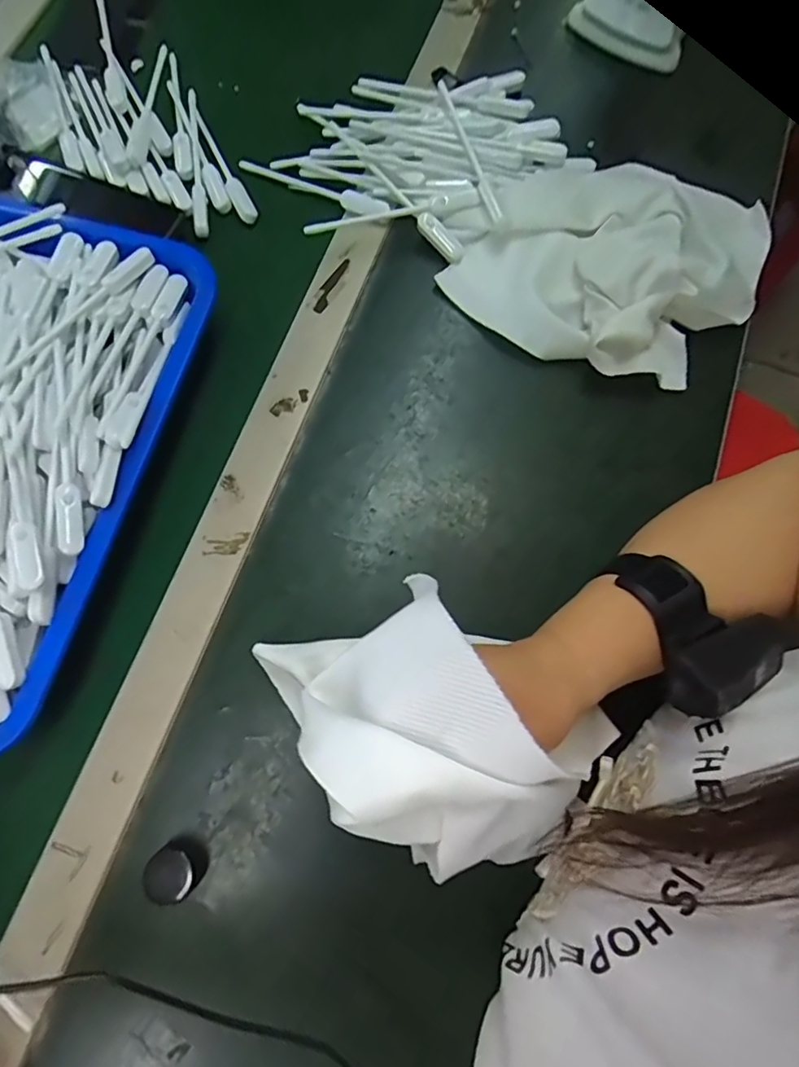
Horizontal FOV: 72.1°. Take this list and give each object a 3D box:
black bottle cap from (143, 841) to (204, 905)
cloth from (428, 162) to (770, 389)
[{"bbox_3d":[-0.132,0.197,0.318,0.030,0.012,0.028,0,75,-1],"label":"black bottle cap"},{"bbox_3d":[0.168,-0.218,0.420,0.199,0.049,0.211,35,77,8],"label":"cloth"}]

